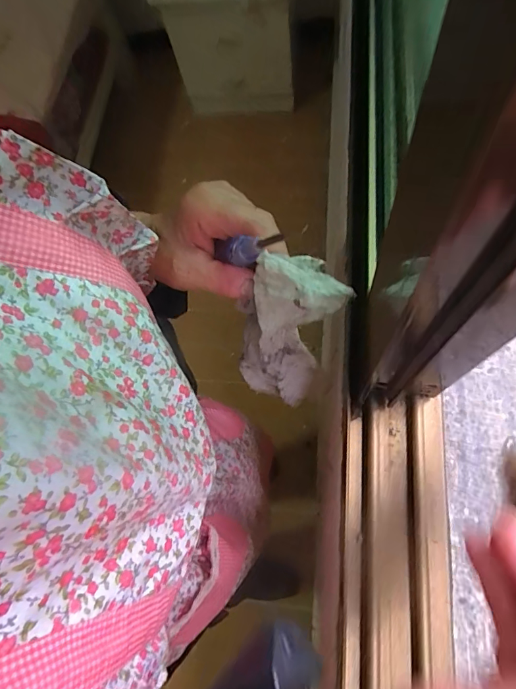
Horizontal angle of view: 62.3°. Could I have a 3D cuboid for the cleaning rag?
[{"bbox_3d":[0.018,0.001,0.320,0.065,0.172,0.035,11,62,4],"label":"cleaning rag"}]

